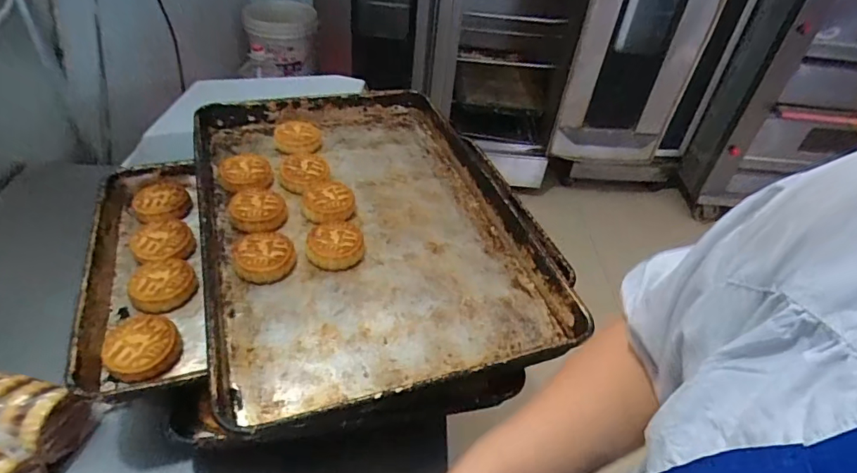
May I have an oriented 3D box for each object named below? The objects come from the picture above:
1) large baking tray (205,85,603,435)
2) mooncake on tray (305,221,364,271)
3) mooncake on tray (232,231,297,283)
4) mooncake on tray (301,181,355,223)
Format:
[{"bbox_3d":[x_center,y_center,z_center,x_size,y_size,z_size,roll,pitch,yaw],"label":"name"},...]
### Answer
[{"bbox_3d":[-0.092,-0.041,0.711,0.428,0.049,0.618,-11,44,-19],"label":"large baking tray"},{"bbox_3d":[-0.123,0.010,0.659,0.072,0.028,0.073,4,41,-3],"label":"mooncake on tray"},{"bbox_3d":[-0.208,0.026,0.629,0.074,0.031,0.066,-6,42,-14],"label":"mooncake on tray"},{"bbox_3d":[-0.144,-0.048,0.720,0.069,0.026,0.078,14,42,9],"label":"mooncake on tray"}]

